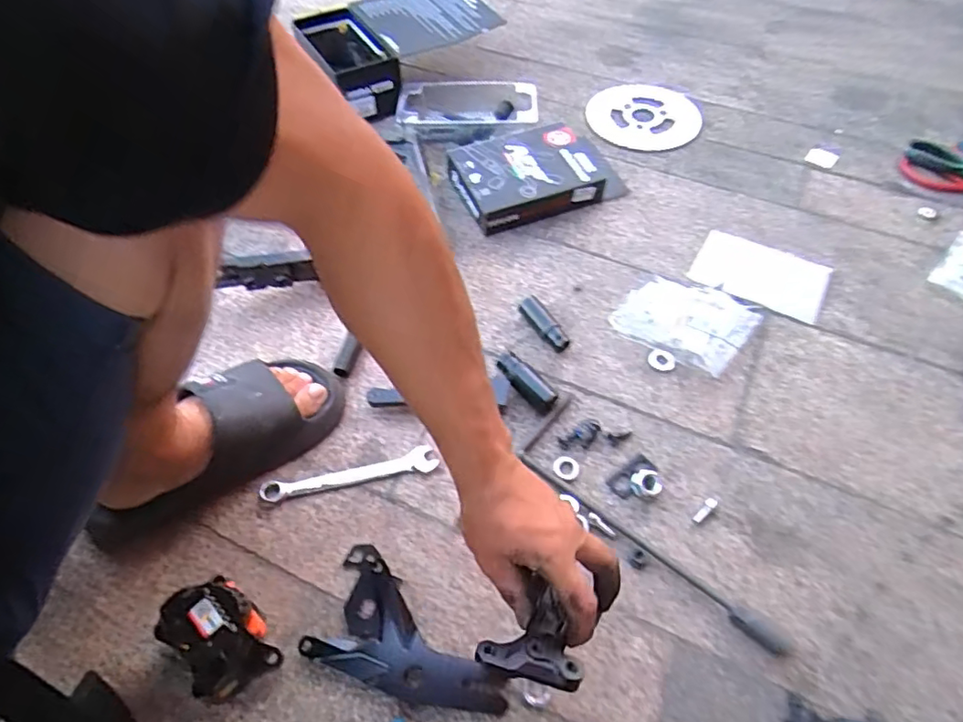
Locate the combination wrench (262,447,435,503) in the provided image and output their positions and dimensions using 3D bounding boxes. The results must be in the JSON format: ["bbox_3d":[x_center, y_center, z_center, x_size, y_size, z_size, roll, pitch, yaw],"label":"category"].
[{"bbox_3d":[-0.133,0.114,0.576,0.170,0.006,0.025,-10,56,-6],"label":"combination wrench"}]

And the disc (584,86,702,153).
[{"bbox_3d":[0.261,-0.397,0.924,0.178,0.007,0.178,0,56,1],"label":"disc"}]

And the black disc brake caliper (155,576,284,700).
[{"bbox_3d":[-0.210,0.222,0.462,0.062,0.072,0.082,-36,63,-21],"label":"black disc brake caliper"}]

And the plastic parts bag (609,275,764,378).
[{"bbox_3d":[0.241,-0.052,0.677,0.139,0.020,0.122,32,62,20],"label":"plastic parts bag"}]

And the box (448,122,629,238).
[{"bbox_3d":[0.077,-0.262,0.795,0.226,0.050,0.147,-17,57,-10],"label":"box"}]

